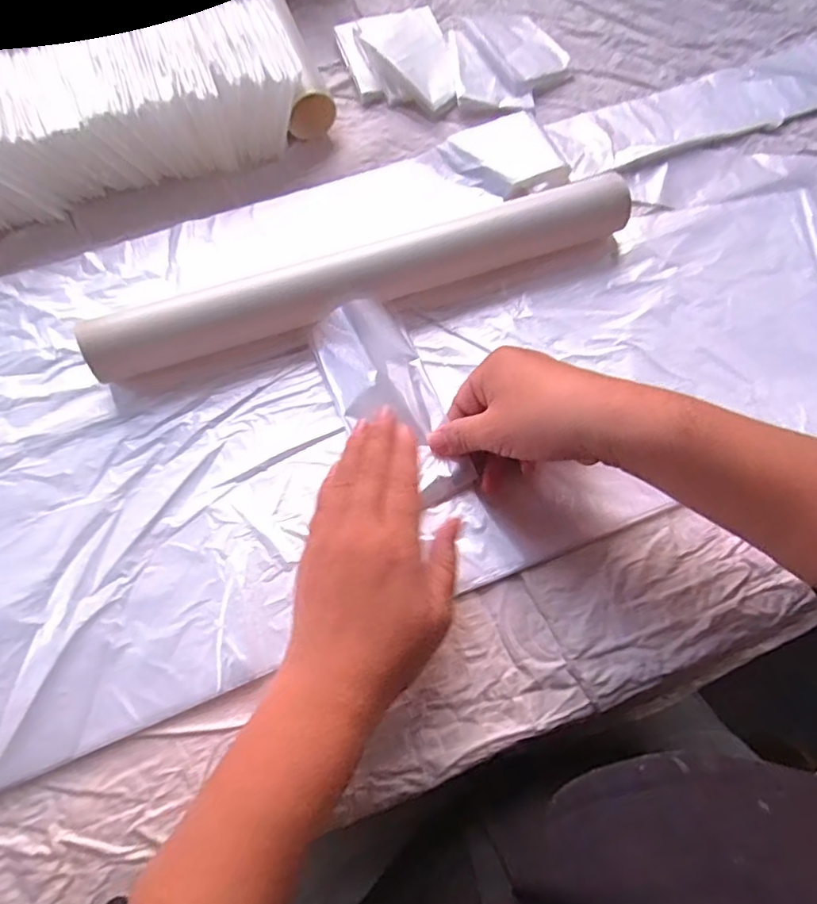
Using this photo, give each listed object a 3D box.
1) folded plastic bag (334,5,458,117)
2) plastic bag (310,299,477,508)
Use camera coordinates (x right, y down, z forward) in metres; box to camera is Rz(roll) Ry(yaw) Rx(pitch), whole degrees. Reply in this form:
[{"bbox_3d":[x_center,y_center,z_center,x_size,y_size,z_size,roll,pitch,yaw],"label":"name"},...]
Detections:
[{"bbox_3d":[-0.005,-0.312,0.478,0.079,0.020,0.106,-16,70,-8],"label":"folded plastic bag"},{"bbox_3d":[-0.012,-0.030,0.370,0.059,0.015,0.134,-25,82,-2],"label":"plastic bag"}]

